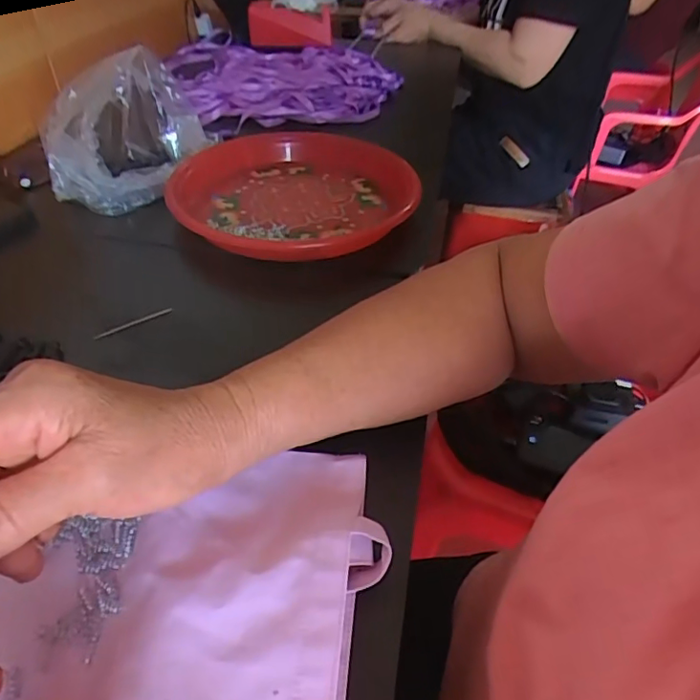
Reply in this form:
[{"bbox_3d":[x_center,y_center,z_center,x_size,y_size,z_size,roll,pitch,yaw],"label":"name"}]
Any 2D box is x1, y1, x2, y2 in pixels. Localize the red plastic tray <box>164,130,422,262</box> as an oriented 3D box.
[{"bbox_3d":[-0.051,-0.155,0.533,0.216,0.033,0.228,1,42,-1],"label":"red plastic tray"}]

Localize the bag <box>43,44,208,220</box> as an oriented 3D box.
[{"bbox_3d":[-0.220,-0.207,0.517,0.093,0.111,0.146,14,43,13],"label":"bag"}]

